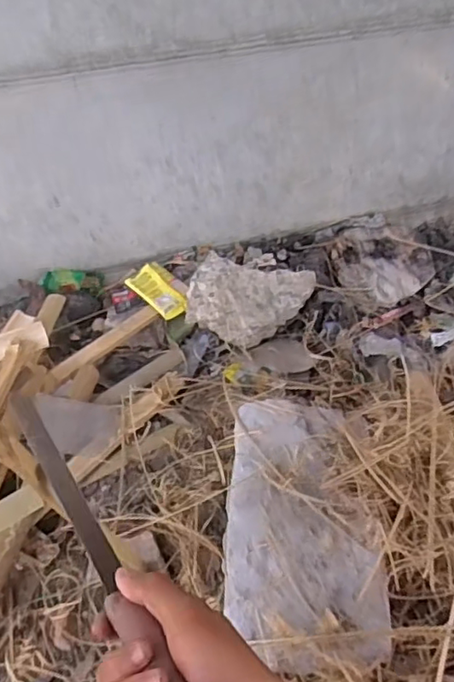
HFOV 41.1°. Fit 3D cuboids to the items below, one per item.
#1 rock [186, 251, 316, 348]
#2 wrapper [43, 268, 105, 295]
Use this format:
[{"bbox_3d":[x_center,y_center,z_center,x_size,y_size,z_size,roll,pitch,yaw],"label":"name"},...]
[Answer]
[{"bbox_3d":[0.044,-0.071,1.145,0.214,0.108,0.159,8,45,10],"label":"rock"},{"bbox_3d":[-0.307,-0.120,1.221,0.117,0.047,0.018,-2,42,-20],"label":"wrapper"}]

